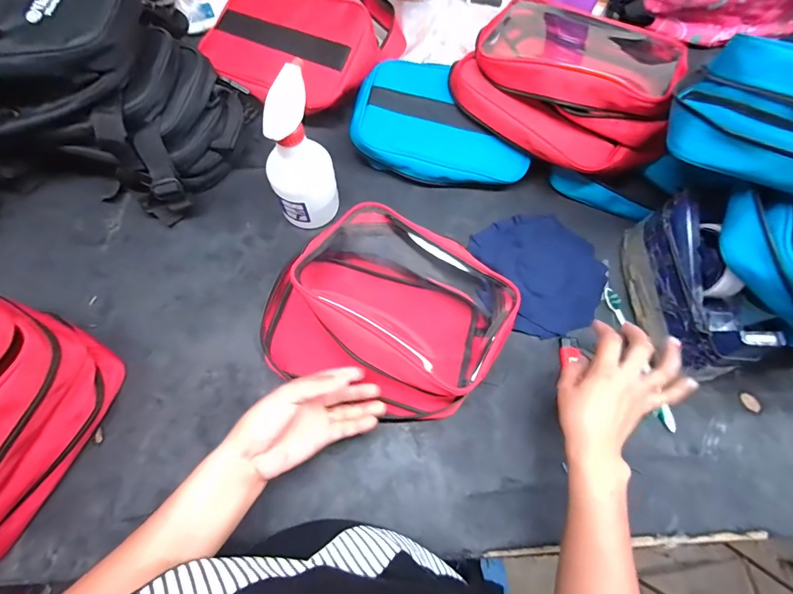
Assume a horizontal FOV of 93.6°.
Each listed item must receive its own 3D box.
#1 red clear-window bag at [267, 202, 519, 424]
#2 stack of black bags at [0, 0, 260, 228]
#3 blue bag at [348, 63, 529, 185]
[{"bbox_3d":[-0.006,0.015,0.443,0.258,0.072,0.219,25,70,7],"label":"red clear-window bag"},{"bbox_3d":[-0.407,-0.244,0.459,0.391,0.193,0.255,-6,69,-5],"label":"stack of black bags"},{"bbox_3d":[0.065,-0.246,0.542,0.248,0.067,0.173,12,69,2],"label":"blue bag"}]

